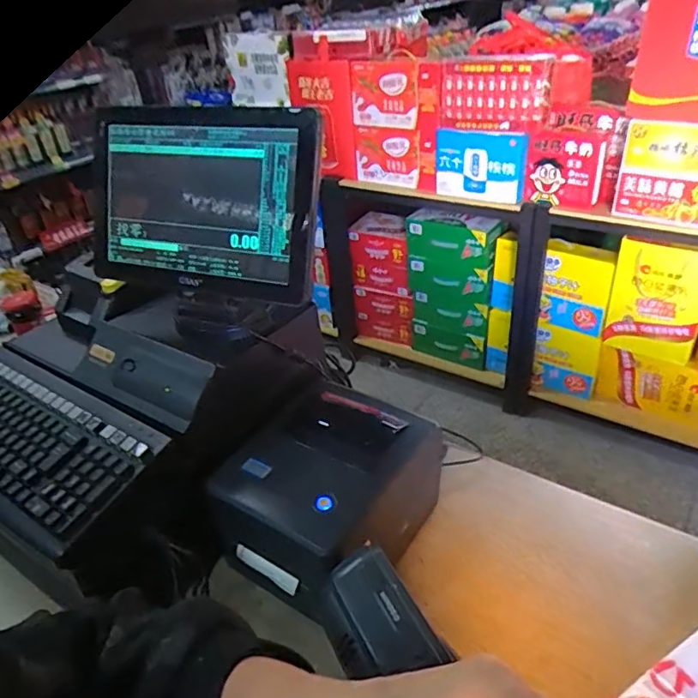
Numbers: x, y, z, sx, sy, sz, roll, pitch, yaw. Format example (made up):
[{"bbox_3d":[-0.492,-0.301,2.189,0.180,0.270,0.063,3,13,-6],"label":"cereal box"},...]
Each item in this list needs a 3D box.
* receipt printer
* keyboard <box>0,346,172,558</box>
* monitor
[{"bbox_3d":[-0.022,0.168,0.682,0.187,0.130,0.250,20,42,32],"label":"receipt printer"},{"bbox_3d":[-0.387,0.103,0.676,0.363,0.025,0.156,19,52,31],"label":"keyboard"},{"bbox_3d":[-0.172,-0.166,0.657,0.305,0.213,0.054,8,9,21],"label":"monitor"}]

